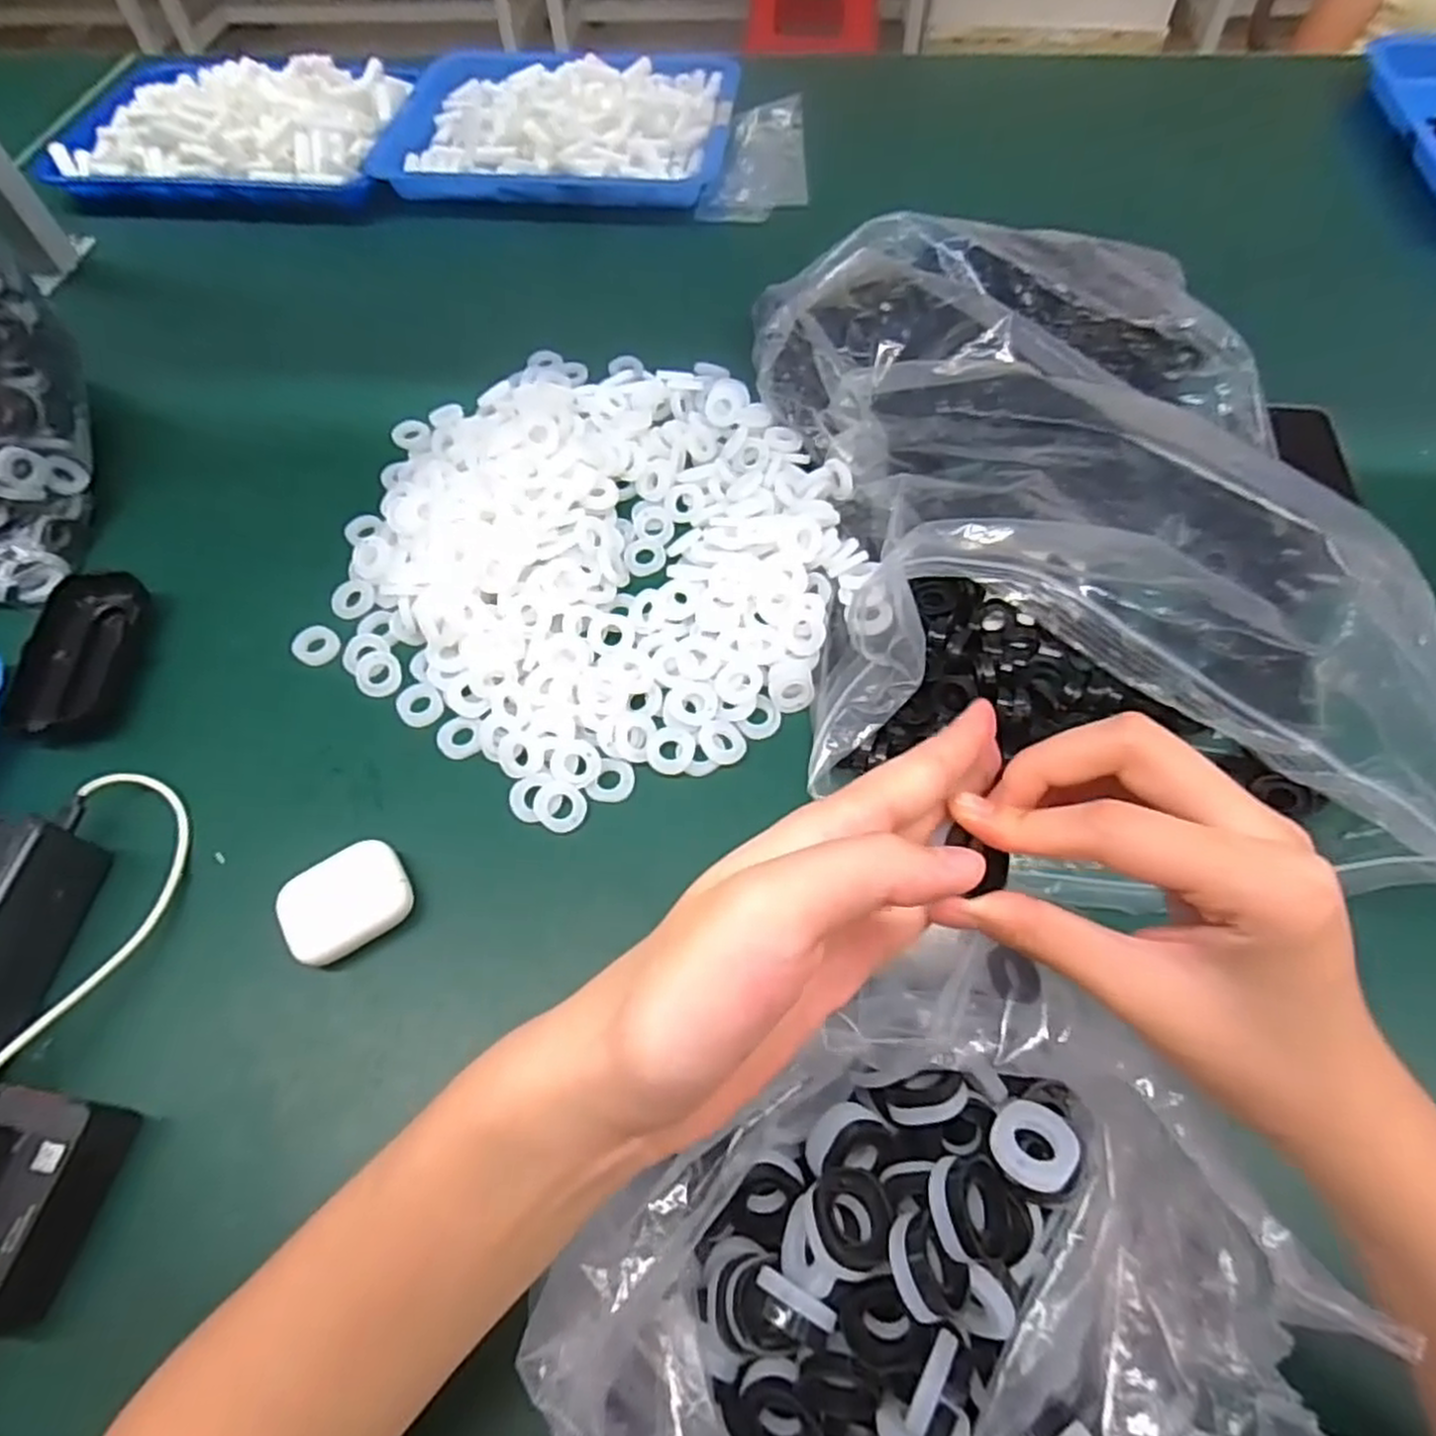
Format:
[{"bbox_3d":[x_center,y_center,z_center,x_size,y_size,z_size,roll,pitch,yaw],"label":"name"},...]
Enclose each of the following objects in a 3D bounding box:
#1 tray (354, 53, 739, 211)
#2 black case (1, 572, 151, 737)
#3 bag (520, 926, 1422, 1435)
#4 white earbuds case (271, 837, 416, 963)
[{"bbox_3d":[-0.155,-0.608,0.774,0.335,0.042,0.261,6,60,6],"label":"tray"},{"bbox_3d":[-0.374,-0.039,0.453,0.051,0.022,0.114,-4,60,0],"label":"black case"},{"bbox_3d":[0.069,0.184,0.242,0.226,0.079,0.160,-35,64,-16],"label":"bag"},{"bbox_3d":[-0.179,0.091,0.373,0.057,0.025,0.043,-33,64,-16],"label":"white earbuds case"}]

